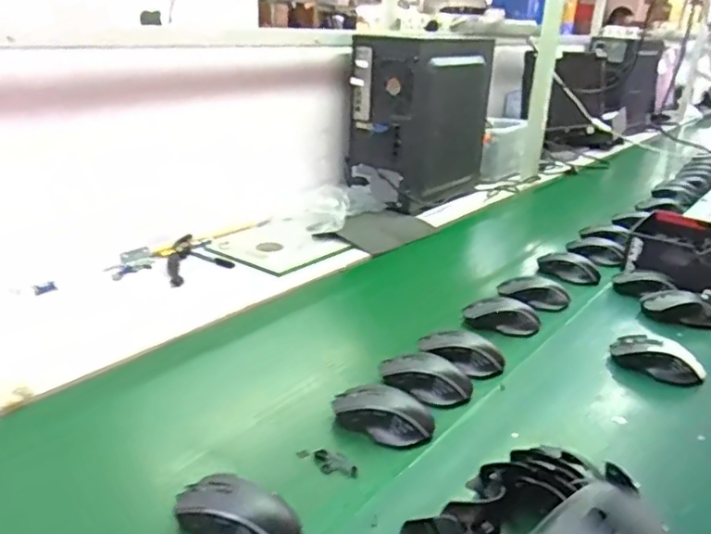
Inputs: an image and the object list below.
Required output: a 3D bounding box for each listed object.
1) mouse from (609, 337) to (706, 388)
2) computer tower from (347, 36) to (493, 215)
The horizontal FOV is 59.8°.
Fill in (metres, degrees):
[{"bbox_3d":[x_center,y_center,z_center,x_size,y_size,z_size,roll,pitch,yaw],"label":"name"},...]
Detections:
[{"bbox_3d":[0.408,0.122,0.835,0.119,0.039,0.061,16,25,29],"label":"mouse"},{"bbox_3d":[0.160,-0.369,1.507,0.193,0.378,0.340,19,27,35],"label":"computer tower"}]

